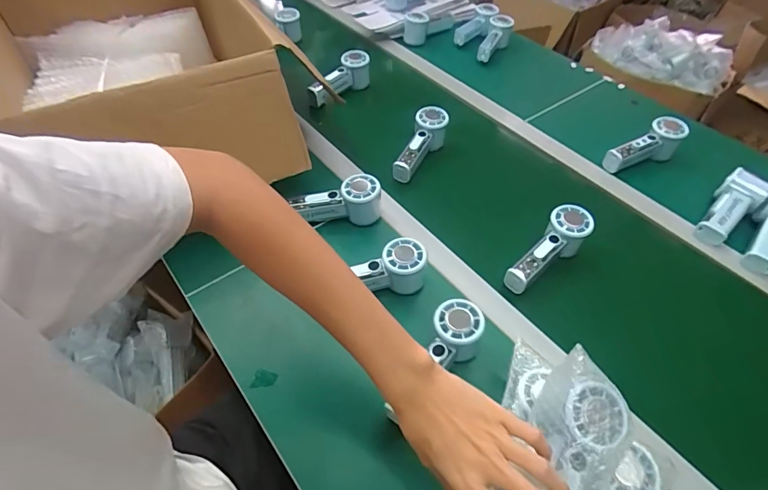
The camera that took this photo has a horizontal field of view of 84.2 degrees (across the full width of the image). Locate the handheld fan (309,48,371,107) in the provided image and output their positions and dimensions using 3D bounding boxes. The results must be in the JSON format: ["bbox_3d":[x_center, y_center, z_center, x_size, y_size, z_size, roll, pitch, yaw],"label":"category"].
[{"bbox_3d":[-0.093,-0.338,0.877,0.149,0.073,0.049,-41,63,-15],"label":"handheld fan"}]

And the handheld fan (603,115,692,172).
[{"bbox_3d":[0.461,-0.173,0.756,0.159,0.061,0.052,-25,55,-3],"label":"handheld fan"}]

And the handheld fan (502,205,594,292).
[{"bbox_3d":[0.231,0.010,0.606,0.156,0.052,0.053,-40,62,-13],"label":"handheld fan"}]

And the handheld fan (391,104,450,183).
[{"bbox_3d":[0.063,-0.175,0.755,0.049,0.058,0.154,26,69,16],"label":"handheld fan"}]

